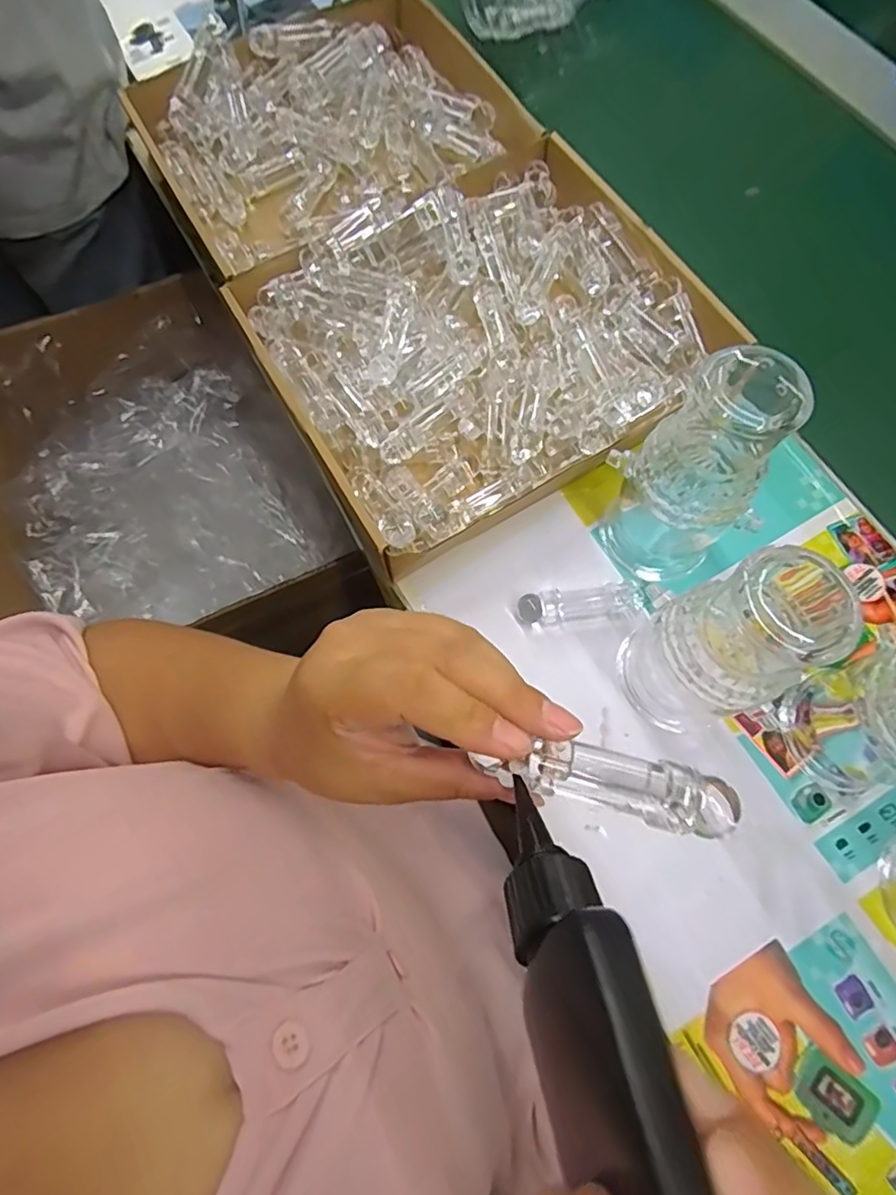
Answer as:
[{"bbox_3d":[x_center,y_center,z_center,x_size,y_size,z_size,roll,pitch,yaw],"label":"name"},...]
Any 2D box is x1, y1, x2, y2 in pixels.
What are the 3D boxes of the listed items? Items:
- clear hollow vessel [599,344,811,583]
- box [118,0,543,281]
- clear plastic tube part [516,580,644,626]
[{"bbox_3d":[0.148,-0.078,0.371,0.076,0.169,0.074,17,72,7],"label":"clear hollow vessel"},{"bbox_3d":[-0.101,-0.429,0.559,0.315,0.067,0.290,-32,74,-8],"label":"box"},{"bbox_3d":[0.093,0.004,0.428,0.086,0.015,0.022,-8,71,-1],"label":"clear plastic tube part"}]

